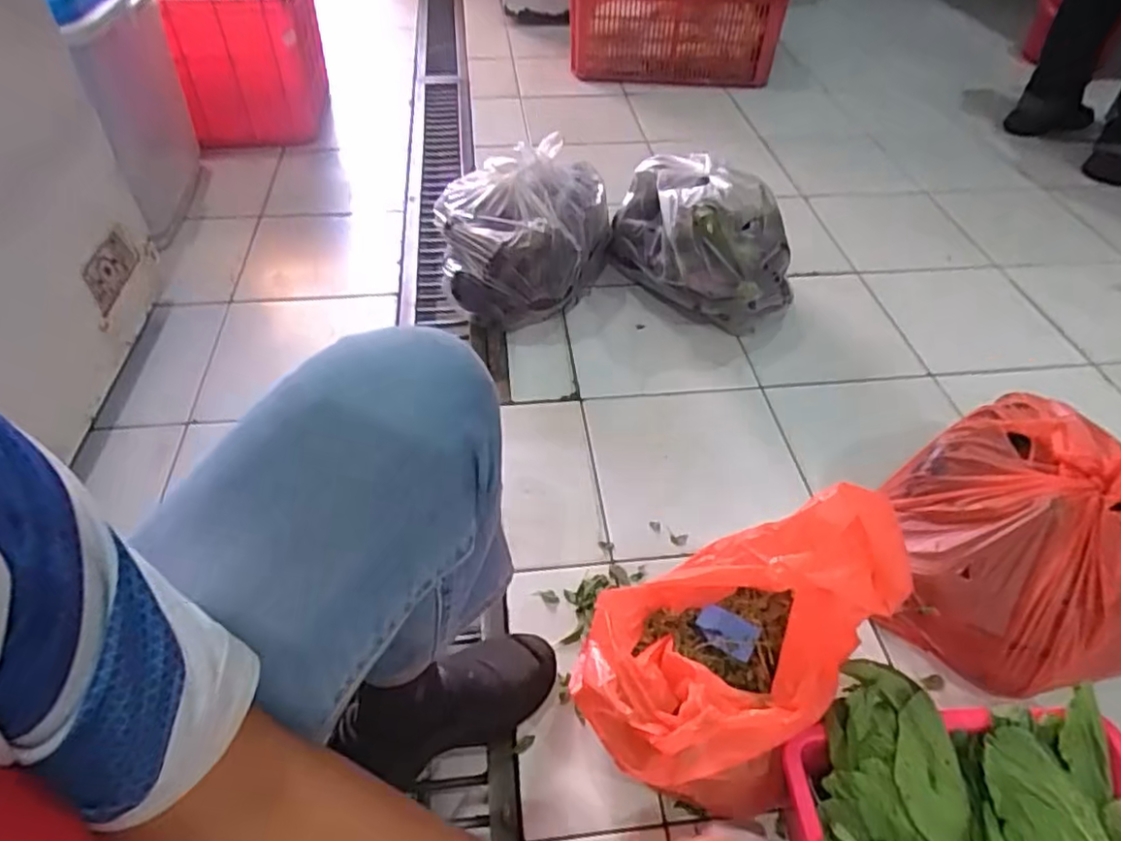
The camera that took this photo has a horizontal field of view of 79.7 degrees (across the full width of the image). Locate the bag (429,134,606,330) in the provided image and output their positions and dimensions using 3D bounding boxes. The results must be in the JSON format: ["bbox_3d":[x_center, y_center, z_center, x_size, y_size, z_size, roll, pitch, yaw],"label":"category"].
[{"bbox_3d":[-0.068,-0.323,1.199,0.295,0.229,0.267,2,47,0],"label":"bag"}]

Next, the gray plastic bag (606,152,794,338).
[{"bbox_3d":[0.241,-0.316,1.189,0.190,0.246,0.309,-23,52,-21],"label":"gray plastic bag"}]

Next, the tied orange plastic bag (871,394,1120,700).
[{"bbox_3d":[0.517,0.139,0.766,0.241,0.252,0.284,-6,48,-8],"label":"tied orange plastic bag"}]

